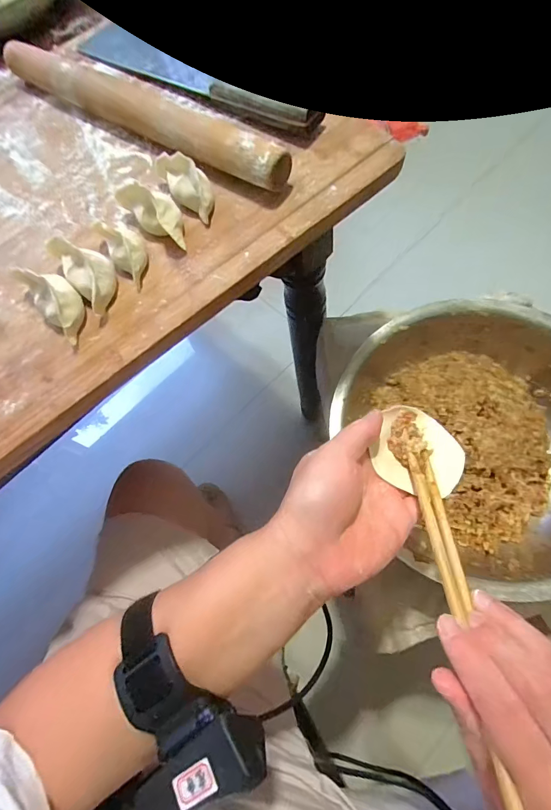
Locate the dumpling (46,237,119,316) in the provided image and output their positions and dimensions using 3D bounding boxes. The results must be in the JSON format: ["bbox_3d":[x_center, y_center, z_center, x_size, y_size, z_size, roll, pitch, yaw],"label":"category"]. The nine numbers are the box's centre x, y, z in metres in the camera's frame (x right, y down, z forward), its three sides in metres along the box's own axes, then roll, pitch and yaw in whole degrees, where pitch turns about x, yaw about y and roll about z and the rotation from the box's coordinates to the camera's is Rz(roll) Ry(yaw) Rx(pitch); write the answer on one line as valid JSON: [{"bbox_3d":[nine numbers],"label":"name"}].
[{"bbox_3d":[-0.135,-0.097,0.282,0.030,0.031,0.052,-42,70,-10],"label":"dumpling"}]

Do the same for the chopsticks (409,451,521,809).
[{"bbox_3d":[0.108,0.118,0.230,0.019,0.013,0.208,-1,50,2],"label":"chopsticks"}]

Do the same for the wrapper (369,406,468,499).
[{"bbox_3d":[0.110,0.034,0.301,0.070,0.021,0.070,28,48,1],"label":"wrapper"}]

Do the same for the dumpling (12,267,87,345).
[{"bbox_3d":[-0.152,-0.074,0.273,0.052,0.030,0.028,40,78,19],"label":"dumpling"}]

